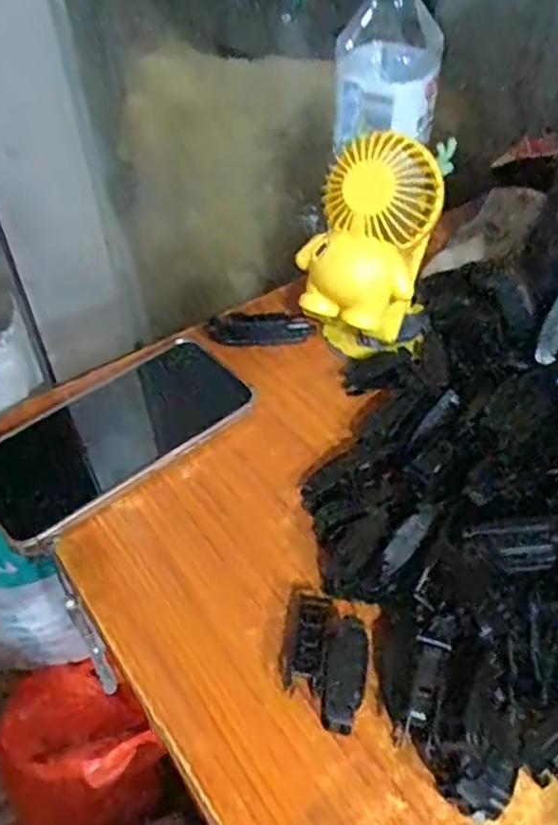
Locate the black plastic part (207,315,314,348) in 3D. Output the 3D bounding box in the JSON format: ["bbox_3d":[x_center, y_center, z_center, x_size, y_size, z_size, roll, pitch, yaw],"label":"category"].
[{"bbox_3d":[-0.013,-0.058,0.491,0.073,0.018,0.021,-5,46,-1],"label":"black plastic part"}]

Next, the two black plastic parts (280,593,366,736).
[{"bbox_3d":[0.020,0.116,0.327,0.038,0.013,0.060,5,47,9],"label":"two black plastic parts"}]

